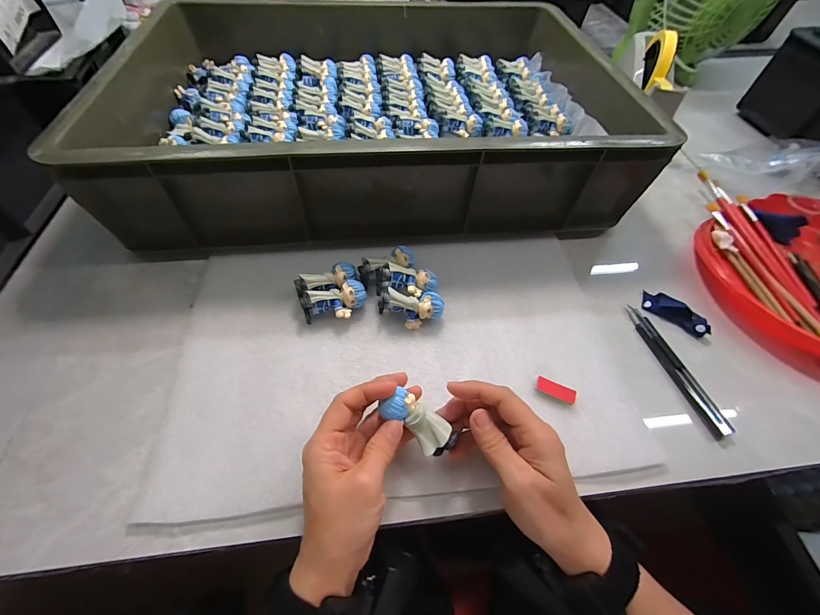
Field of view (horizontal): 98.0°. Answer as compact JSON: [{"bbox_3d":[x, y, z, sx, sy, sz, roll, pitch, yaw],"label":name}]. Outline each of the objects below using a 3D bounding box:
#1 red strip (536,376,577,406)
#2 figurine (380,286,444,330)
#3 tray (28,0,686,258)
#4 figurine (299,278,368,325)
[{"bbox_3d":[0.132,0.075,0.320,0.036,0.004,0.015,21,58,11],"label":"red strip"},{"bbox_3d":[0.001,0.003,0.350,0.062,0.030,0.029,-1,56,-3],"label":"figurine"},{"bbox_3d":[-0.046,-0.294,0.480,0.605,0.113,0.445,-5,56,-5],"label":"tray"},{"bbox_3d":[-0.073,-0.003,0.351,0.062,0.027,0.032,-21,59,-16],"label":"figurine"}]

